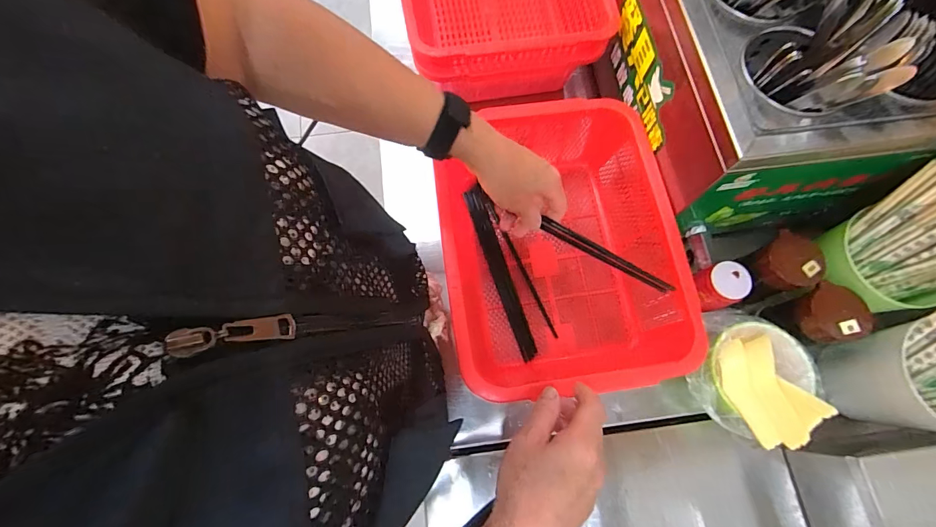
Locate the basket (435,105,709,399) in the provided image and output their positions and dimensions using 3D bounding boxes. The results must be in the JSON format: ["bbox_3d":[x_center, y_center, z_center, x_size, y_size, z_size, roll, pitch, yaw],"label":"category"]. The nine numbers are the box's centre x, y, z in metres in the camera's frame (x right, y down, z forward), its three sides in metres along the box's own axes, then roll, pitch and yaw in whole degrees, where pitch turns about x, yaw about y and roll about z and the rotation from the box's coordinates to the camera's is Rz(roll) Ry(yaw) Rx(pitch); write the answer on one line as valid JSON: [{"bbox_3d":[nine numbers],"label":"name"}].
[{"bbox_3d":[0.119,-0.025,0.510,0.296,0.099,0.353,-8,73,-3],"label":"basket"}]

